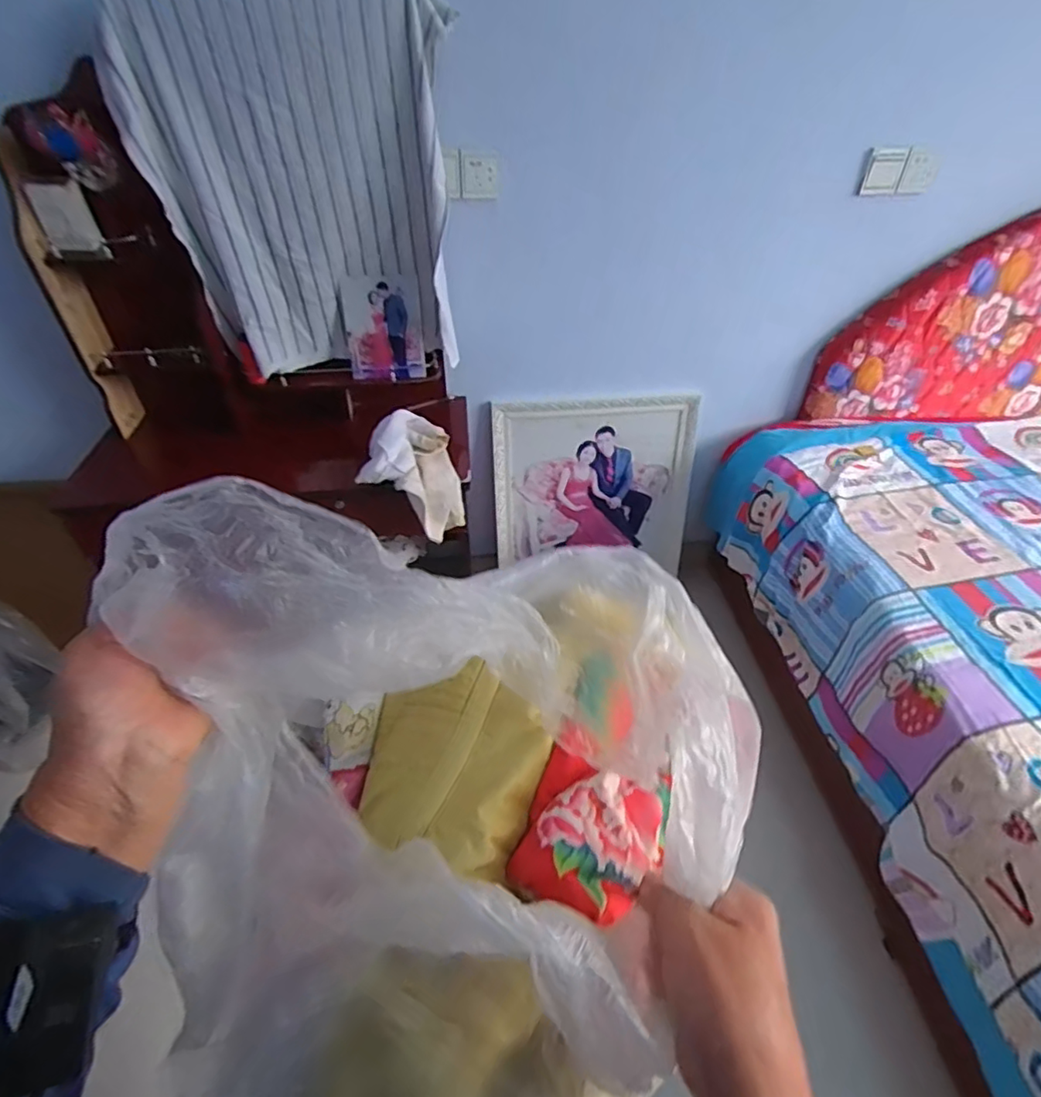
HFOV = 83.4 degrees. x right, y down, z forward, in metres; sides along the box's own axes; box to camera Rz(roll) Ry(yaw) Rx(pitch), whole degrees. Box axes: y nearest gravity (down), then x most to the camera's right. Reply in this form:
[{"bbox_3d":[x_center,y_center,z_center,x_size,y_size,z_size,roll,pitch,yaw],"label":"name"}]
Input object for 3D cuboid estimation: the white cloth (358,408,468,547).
[{"bbox_3d":[-0.212,-0.168,1.277,0.264,0.063,0.214,37,70,-13],"label":"white cloth"}]

